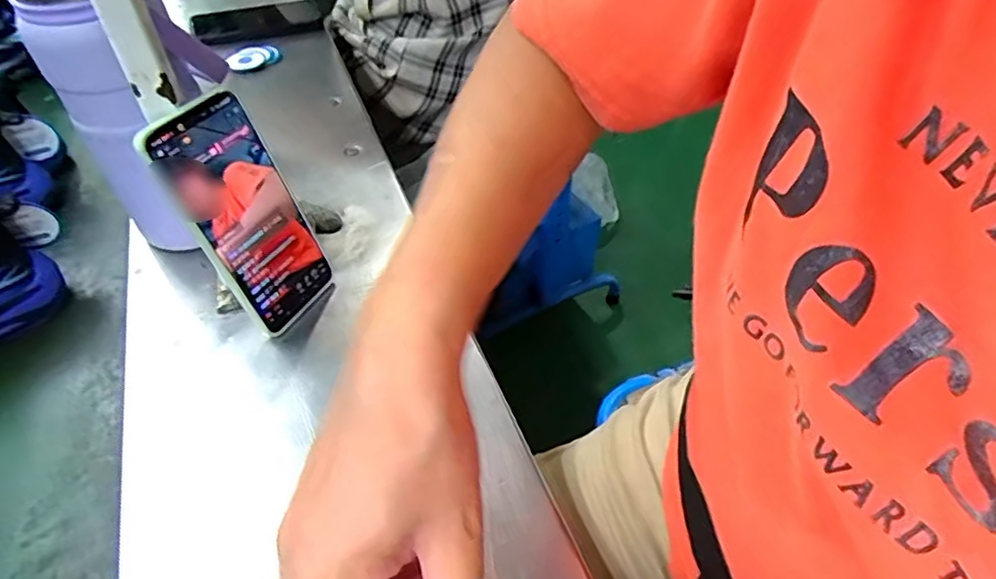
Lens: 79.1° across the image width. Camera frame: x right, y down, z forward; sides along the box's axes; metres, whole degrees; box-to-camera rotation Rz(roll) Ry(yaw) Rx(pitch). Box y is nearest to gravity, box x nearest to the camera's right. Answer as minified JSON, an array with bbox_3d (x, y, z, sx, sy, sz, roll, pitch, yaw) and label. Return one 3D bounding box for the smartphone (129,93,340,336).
[{"bbox_3d":[-0.170,-0.049,0.415,0.008,0.160,0.078,6,43,31],"label":"smartphone"}]

